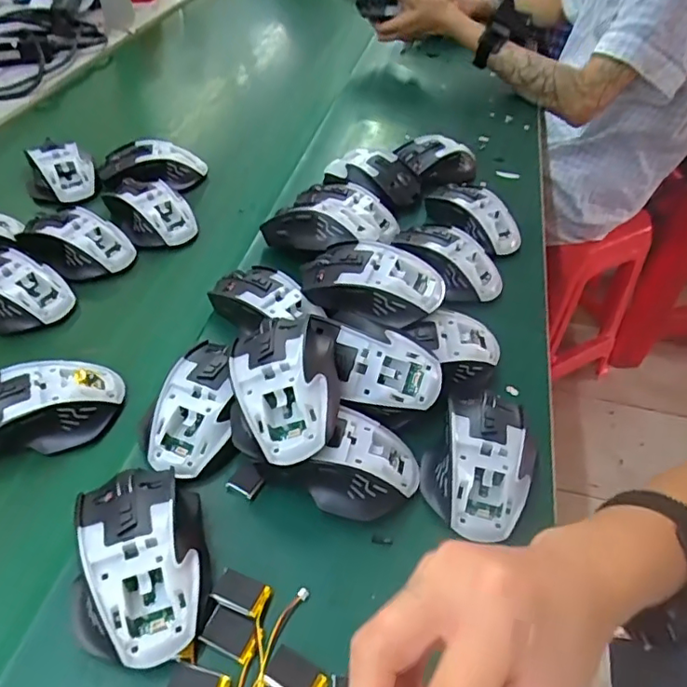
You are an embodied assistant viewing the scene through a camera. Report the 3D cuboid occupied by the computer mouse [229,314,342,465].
[{"bbox_3d":[-0.038,0.019,0.374,0.072,0.043,0.120,1,47,-3],"label":"computer mouse"}]

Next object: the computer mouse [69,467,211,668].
[{"bbox_3d":[-0.116,0.121,0.322,0.069,0.039,0.117,-11,48,-14],"label":"computer mouse"}]

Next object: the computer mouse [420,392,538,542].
[{"bbox_3d":[0.096,0.077,0.382,0.069,0.034,0.105,21,49,15],"label":"computer mouse"}]

